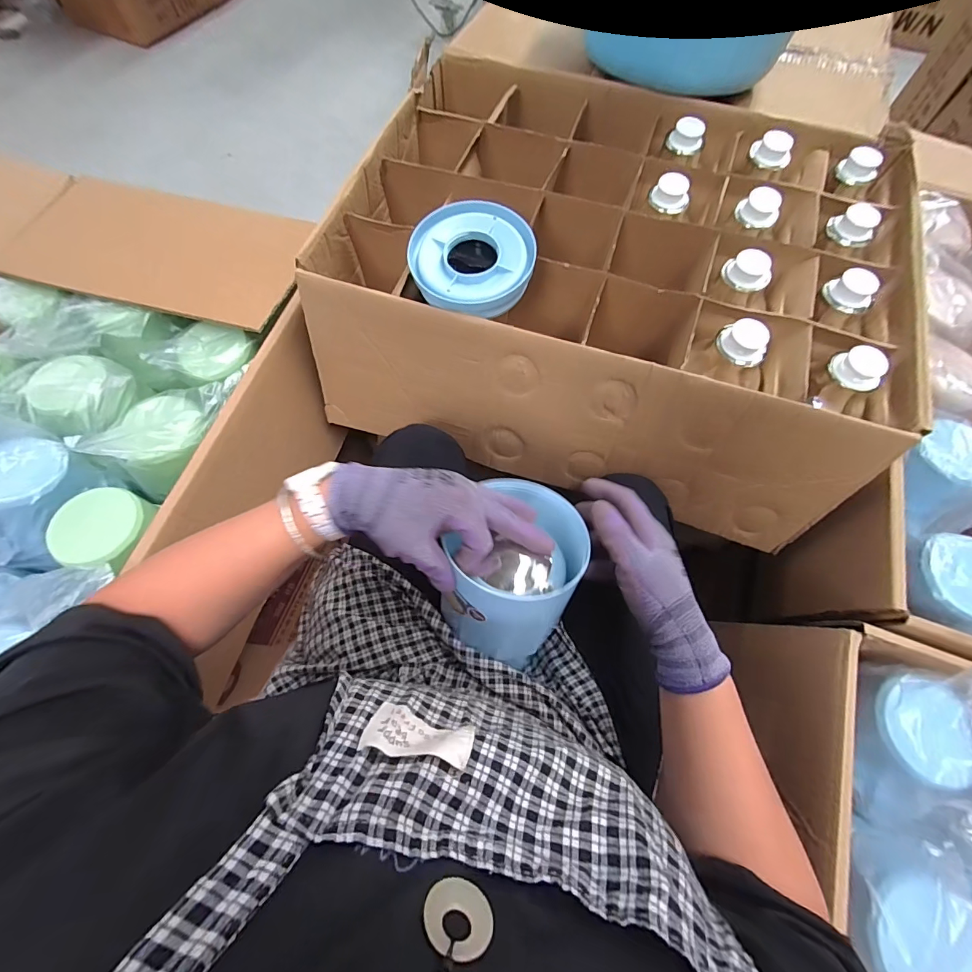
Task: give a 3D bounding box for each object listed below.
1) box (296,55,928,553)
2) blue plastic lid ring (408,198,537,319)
[{"bbox_3d":[0.161,-0.289,0.605,0.671,0.218,0.521,16,67,5],"label":"box"},{"bbox_3d":[-0.018,-0.256,0.479,0.130,0.026,0.132,-1,82,3],"label":"blue plastic lid ring"}]

